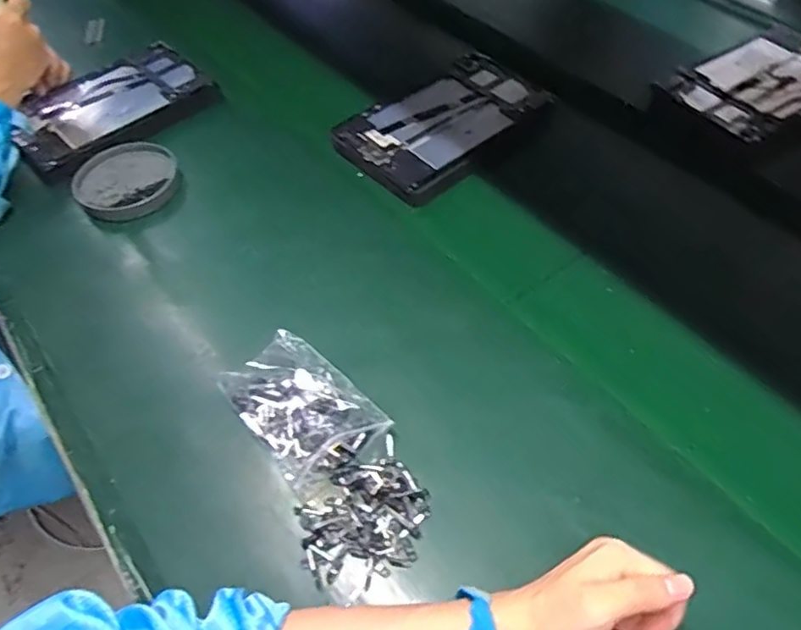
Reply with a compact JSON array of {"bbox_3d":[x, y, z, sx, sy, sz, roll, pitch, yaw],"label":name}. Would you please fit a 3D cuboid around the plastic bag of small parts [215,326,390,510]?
[{"bbox_3d":[-0.083,0.080,0.531,0.090,0.034,0.132,-38,59,-22],"label":"plastic bag of small parts"}]

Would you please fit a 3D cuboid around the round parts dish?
[{"bbox_3d":[-0.314,-0.157,0.721,0.113,0.018,0.104,-2,53,2],"label":"round parts dish"}]

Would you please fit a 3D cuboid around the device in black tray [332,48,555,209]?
[{"bbox_3d":[0.060,-0.240,0.768,0.267,0.022,0.172,-35,59,-21],"label":"device in black tray"}]

